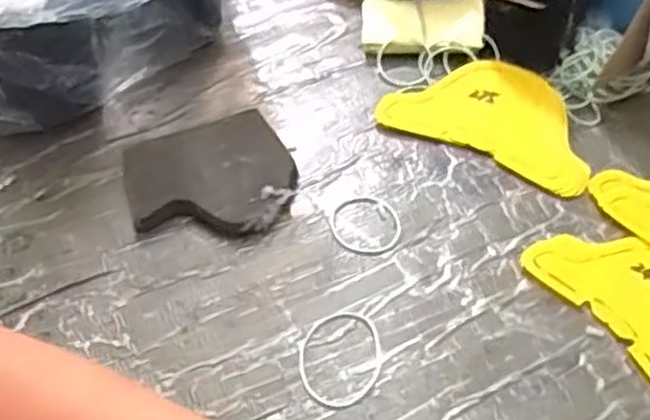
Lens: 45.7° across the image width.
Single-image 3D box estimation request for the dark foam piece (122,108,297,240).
[{"bbox_3d":[-0.077,-0.019,0.516,0.106,0.024,0.091,-18,53,-13],"label":"dark foam piece"}]

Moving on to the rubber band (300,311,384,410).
[{"bbox_3d":[0.009,0.086,0.449,0.049,0.004,0.060,-7,51,-4],"label":"rubber band"}]

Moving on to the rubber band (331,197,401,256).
[{"bbox_3d":[0.027,0.010,0.509,0.045,0.004,0.048,-1,51,1],"label":"rubber band"}]

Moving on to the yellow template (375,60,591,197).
[{"bbox_3d":[0.124,-0.070,0.558,0.150,0.015,0.091,22,55,18],"label":"yellow template"}]

